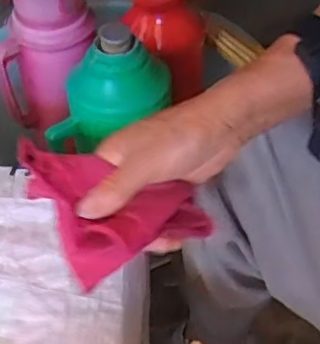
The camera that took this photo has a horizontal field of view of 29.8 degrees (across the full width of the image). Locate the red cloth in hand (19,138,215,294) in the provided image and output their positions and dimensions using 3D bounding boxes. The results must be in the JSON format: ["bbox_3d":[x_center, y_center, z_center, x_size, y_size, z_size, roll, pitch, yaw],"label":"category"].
[{"bbox_3d":[-0.037,0.030,0.403,0.130,0.057,0.070,8,49,10],"label":"red cloth in hand"}]

